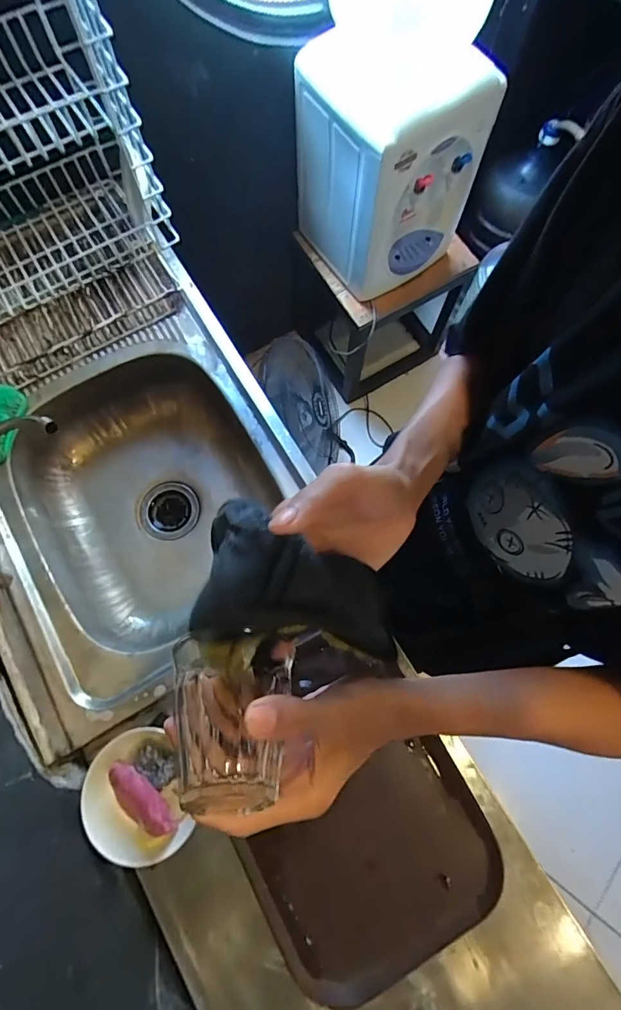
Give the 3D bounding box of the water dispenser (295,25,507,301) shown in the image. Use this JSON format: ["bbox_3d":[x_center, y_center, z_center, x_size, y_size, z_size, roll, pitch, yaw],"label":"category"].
[{"bbox_3d":[0.176,-0.771,1.074,0.336,0.468,0.304,-33,78,-9],"label":"water dispenser"}]

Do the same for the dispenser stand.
[{"bbox_3d":[0.191,-0.690,1.493,0.430,0.485,0.434,-33,78,-9],"label":"dispenser stand"}]

